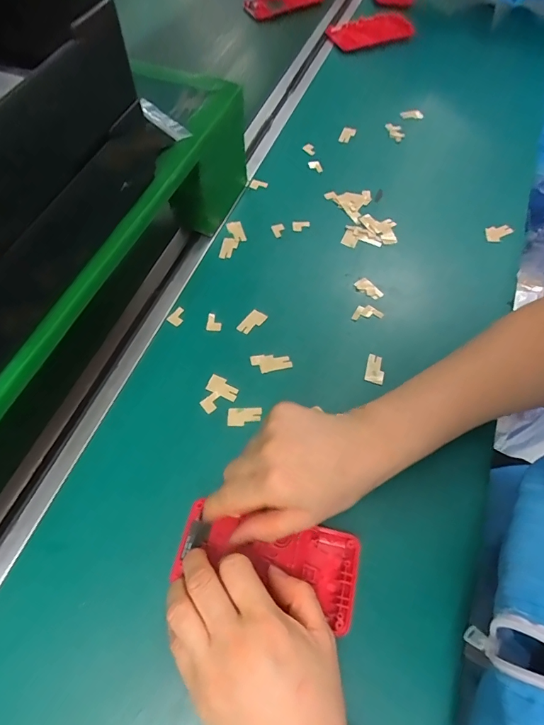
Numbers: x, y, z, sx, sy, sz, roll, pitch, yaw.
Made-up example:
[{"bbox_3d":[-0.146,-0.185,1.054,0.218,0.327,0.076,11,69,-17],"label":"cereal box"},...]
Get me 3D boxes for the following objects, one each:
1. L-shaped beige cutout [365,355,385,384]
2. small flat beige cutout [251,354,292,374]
[{"bbox_3d":[0.092,0.006,0.368,0.016,0.005,0.028,11,54,14],"label":"L-shaped beige cutout"},{"bbox_3d":[-0.001,0.000,0.371,0.033,0.004,0.018,-12,65,-7],"label":"small flat beige cutout"}]

